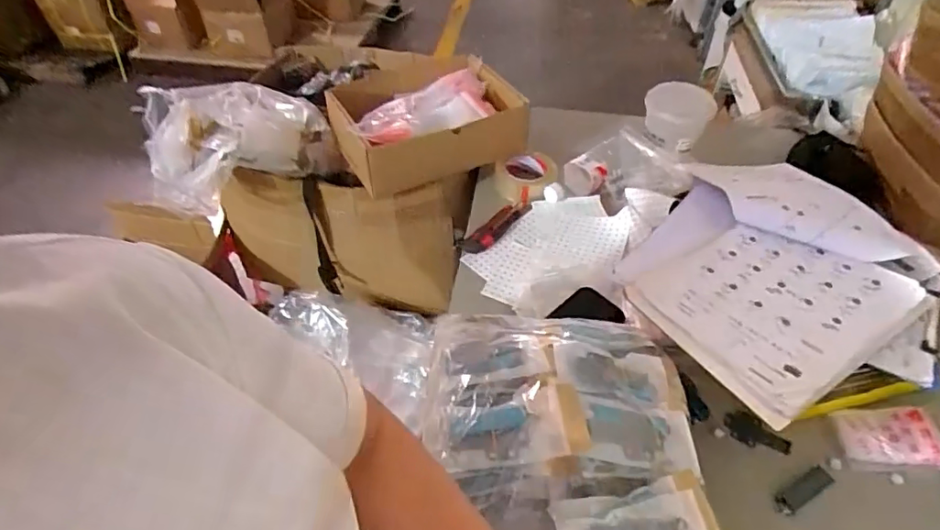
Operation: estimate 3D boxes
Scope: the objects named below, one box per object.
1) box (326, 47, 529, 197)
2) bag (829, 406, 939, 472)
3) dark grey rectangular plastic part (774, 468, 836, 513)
[{"bbox_3d":[-0.066,-0.236,0.934,0.308,0.105,0.172,-21,50,-20],"label":"box"},{"bbox_3d":[0.521,0.209,0.662,0.136,0.029,0.082,1,46,0],"label":"bag"},{"bbox_3d":[0.388,0.260,0.623,0.079,0.004,0.023,-20,50,-19],"label":"dark grey rectangular plastic part"}]

